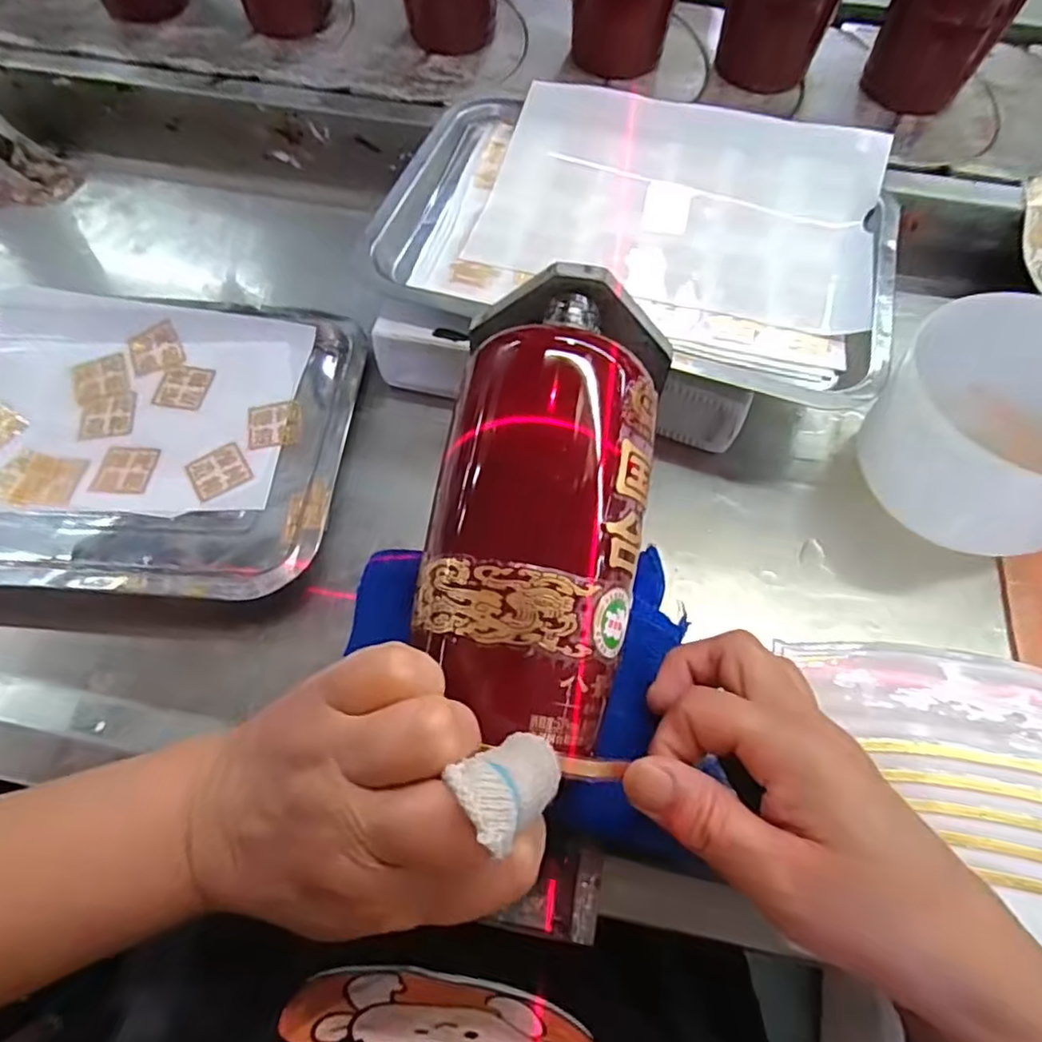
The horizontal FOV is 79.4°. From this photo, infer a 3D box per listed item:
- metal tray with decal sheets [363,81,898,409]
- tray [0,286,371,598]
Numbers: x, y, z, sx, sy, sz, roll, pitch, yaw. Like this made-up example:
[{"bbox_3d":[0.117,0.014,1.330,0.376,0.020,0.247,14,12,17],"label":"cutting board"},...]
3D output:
[{"bbox_3d":[0.075,-0.188,0.395,0.300,0.025,0.228,15,67,7],"label":"metal tray with decal sheets"},{"bbox_3d":[-0.254,-0.055,0.375,0.302,0.042,0.207,3,67,1],"label":"tray"}]

